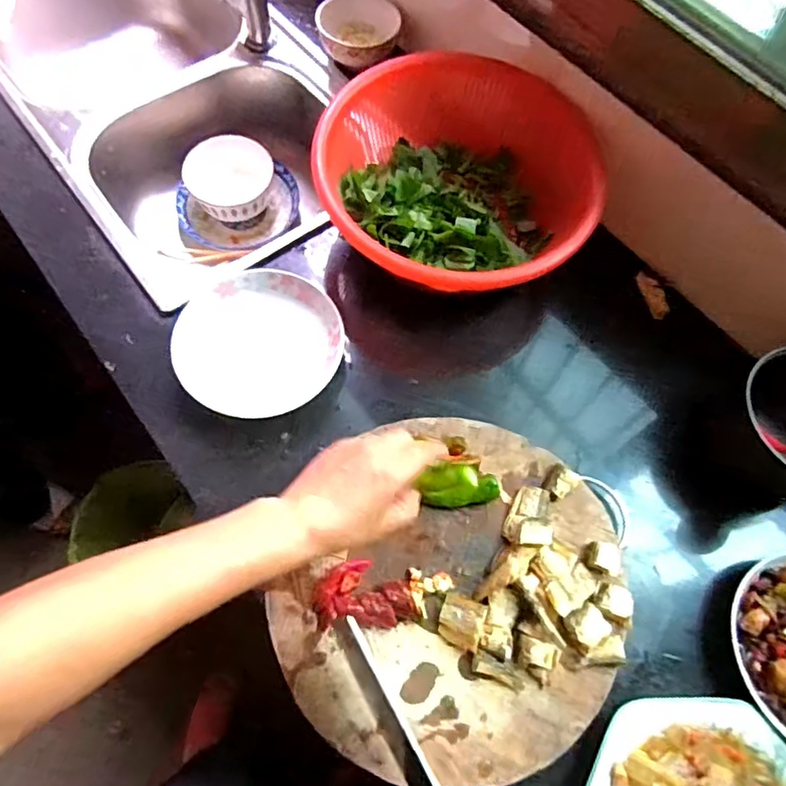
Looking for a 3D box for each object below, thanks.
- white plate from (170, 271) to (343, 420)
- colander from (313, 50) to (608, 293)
[{"bbox_3d":[-0.142,-0.057,0.600,0.167,0.028,0.167,2,66,-3],"label":"white plate"},{"bbox_3d":[0.070,-0.238,0.650,0.304,0.112,0.252,15,66,3],"label":"colander"}]

